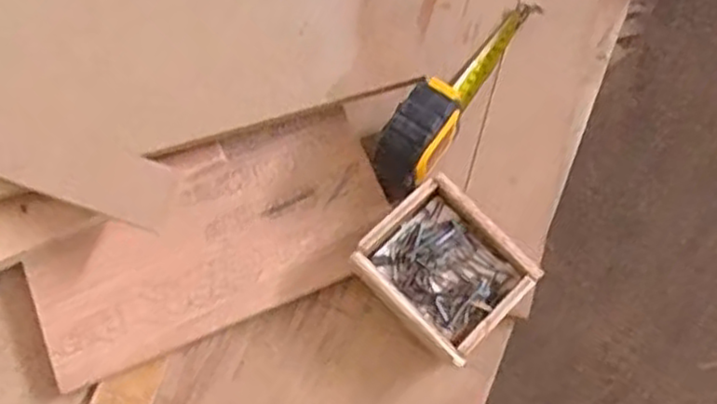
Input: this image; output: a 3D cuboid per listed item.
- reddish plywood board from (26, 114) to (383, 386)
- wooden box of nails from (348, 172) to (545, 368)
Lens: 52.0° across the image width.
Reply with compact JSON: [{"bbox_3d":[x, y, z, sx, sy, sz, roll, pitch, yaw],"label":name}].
[{"bbox_3d":[-0.118,0.028,0.578,0.278,0.009,0.131,-23,78,-6],"label":"reddish plywood board"},{"bbox_3d":[0.063,0.052,0.555,0.112,0.047,0.100,44,80,10],"label":"wooden box of nails"}]

